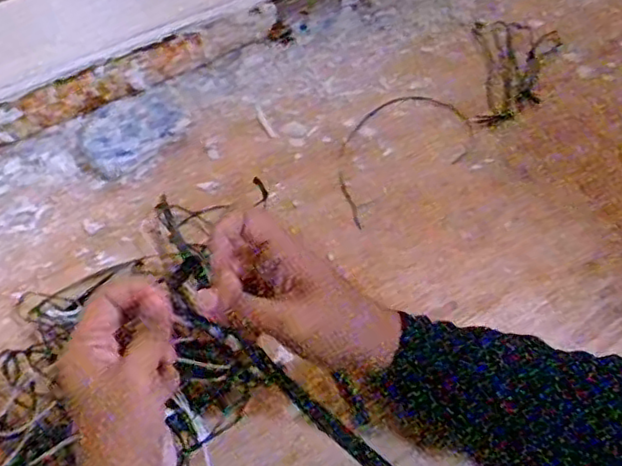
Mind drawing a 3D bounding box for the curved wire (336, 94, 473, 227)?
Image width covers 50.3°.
[{"bbox_3d":[0.070,-0.079,0.602,0.171,0.005,0.090,-38,61,-24],"label":"curved wire"}]

